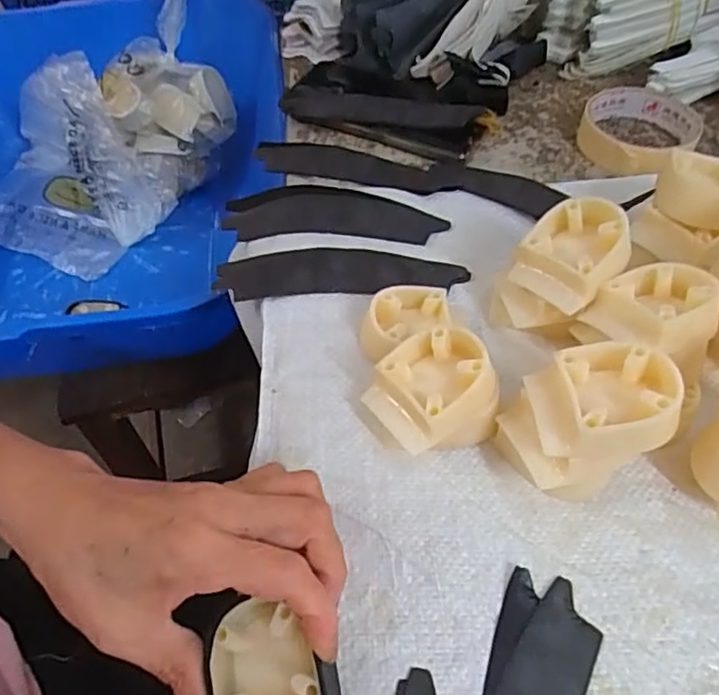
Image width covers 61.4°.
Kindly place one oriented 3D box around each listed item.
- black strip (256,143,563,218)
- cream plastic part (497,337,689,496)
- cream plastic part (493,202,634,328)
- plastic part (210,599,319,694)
[{"bbox_3d":[0.031,-0.128,0.441,0.217,0.005,0.047,12,54,9],"label":"black strip"},{"bbox_3d":[0.105,0.035,0.284,0.063,0.064,0.049,-7,53,-5],"label":"cream plastic part"},{"bbox_3d":[0.113,-0.042,0.341,0.054,0.065,0.054,0,53,0],"label":"cream plastic part"},{"bbox_3d":[-0.038,0.132,0.241,0.039,0.022,0.060,-13,54,-9],"label":"plastic part"}]

